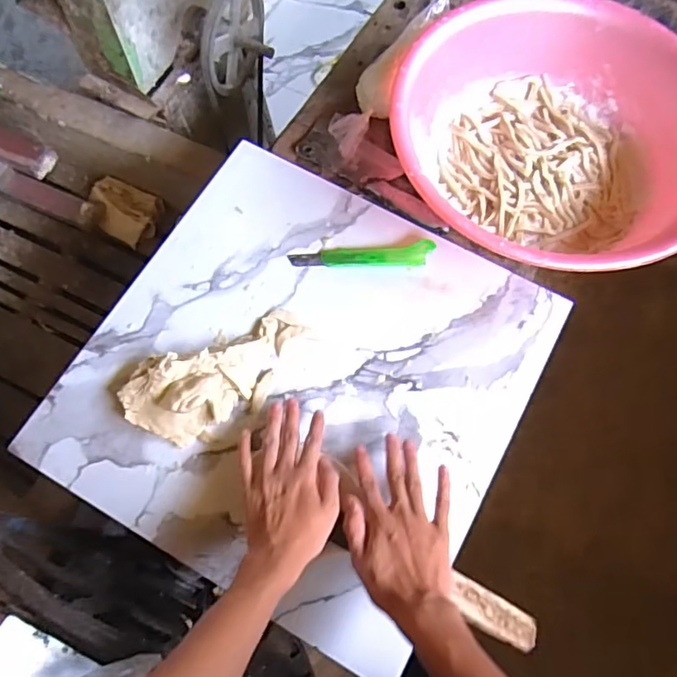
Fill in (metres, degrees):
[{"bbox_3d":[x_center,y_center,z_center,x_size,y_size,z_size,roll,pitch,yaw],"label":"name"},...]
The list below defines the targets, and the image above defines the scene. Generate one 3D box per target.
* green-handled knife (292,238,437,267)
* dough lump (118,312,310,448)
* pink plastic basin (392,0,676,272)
[{"bbox_3d":[0.030,-0.109,0.716,0.180,0.016,0.033,1,69,-1],"label":"green-handled knife"},{"bbox_3d":[-0.137,0.043,0.643,0.225,0.043,0.105,-23,71,-10],"label":"dough lump"},{"bbox_3d":[0.274,-0.250,0.726,0.394,0.119,0.407,0,69,-1],"label":"pink plastic basin"}]

